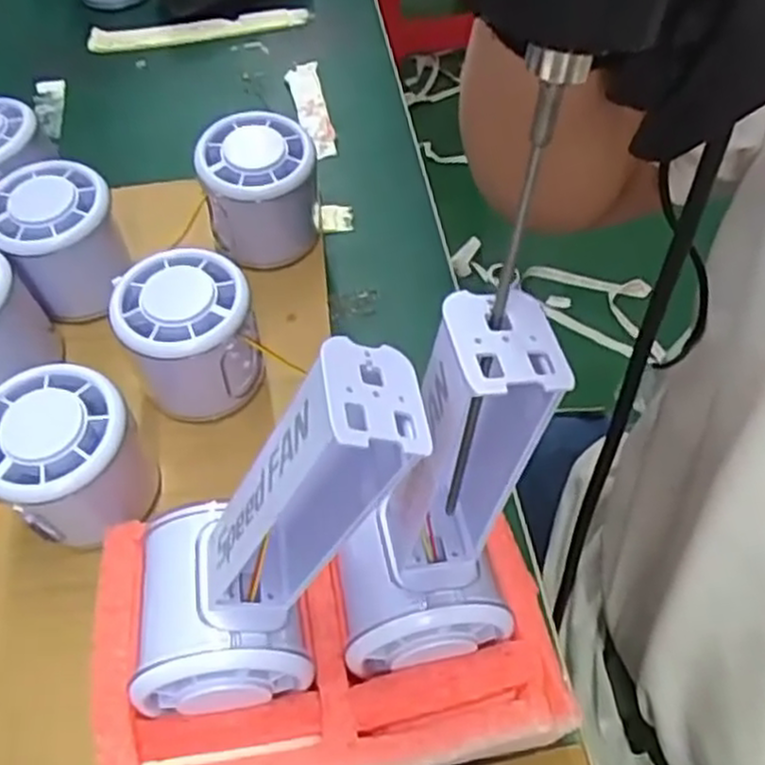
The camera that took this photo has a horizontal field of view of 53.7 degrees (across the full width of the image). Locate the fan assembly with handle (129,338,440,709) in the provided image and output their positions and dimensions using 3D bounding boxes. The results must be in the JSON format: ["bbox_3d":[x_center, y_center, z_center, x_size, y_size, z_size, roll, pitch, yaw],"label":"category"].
[{"bbox_3d":[-0.039,0.044,0.220,0.045,0.144,0.064,0,49,-40],"label":"fan assembly with handle"}]

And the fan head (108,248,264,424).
[{"bbox_3d":[-0.083,-0.018,0.334,0.053,0.059,0.052,0,56,1],"label":"fan head"}]

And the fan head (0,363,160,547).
[{"bbox_3d":[-0.123,0.033,0.301,0.054,0.062,0.054,0,56,1],"label":"fan head"}]

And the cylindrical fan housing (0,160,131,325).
[{"bbox_3d":[-0.155,-0.066,0.373,0.053,0.067,0.052,0,56,1],"label":"cylindrical fan housing"}]

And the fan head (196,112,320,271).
[{"bbox_3d":[-0.060,-0.091,0.378,0.055,0.067,0.051,0,56,1],"label":"fan head"}]

